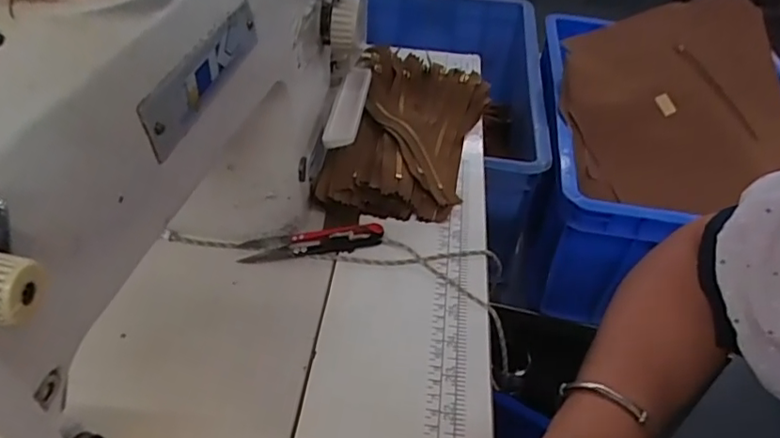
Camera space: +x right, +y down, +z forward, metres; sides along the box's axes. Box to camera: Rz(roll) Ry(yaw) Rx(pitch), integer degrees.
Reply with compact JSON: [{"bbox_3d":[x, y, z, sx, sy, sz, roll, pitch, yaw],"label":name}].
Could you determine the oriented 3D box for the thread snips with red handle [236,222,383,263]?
[{"bbox_3d":[-0.058,0.018,0.430,0.105,0.006,0.022,-6,58,-5],"label":"thread snips with red handle"}]

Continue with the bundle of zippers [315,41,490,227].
[{"bbox_3d":[0.020,-0.088,0.539,0.132,0.044,0.247,12,40,5],"label":"bundle of zippers"}]

